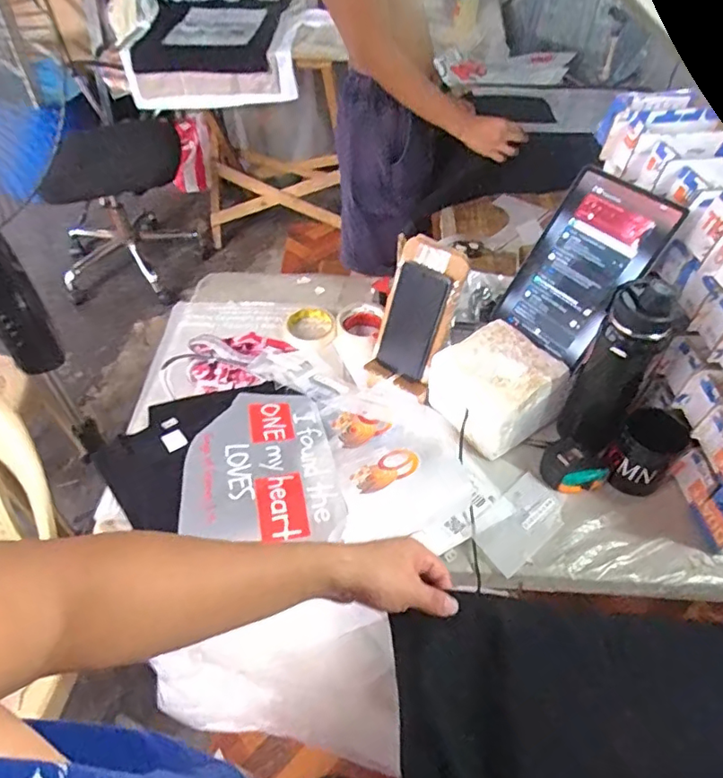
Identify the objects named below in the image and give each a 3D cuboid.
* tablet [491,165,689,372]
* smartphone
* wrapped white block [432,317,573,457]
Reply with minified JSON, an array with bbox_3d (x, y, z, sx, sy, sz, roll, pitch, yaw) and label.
[{"bbox_3d":[0.313,-0.174,0.786,0.013,0.244,0.158,1,36,-47],"label":"tablet"},{"bbox_3d":[0.075,-0.096,0.818,0.078,0.172,0.007,33,37,24],"label":"smartphone"},{"bbox_3d":[0.198,-0.004,0.822,0.157,0.110,0.148,-25,53,-22],"label":"wrapped white block"}]

